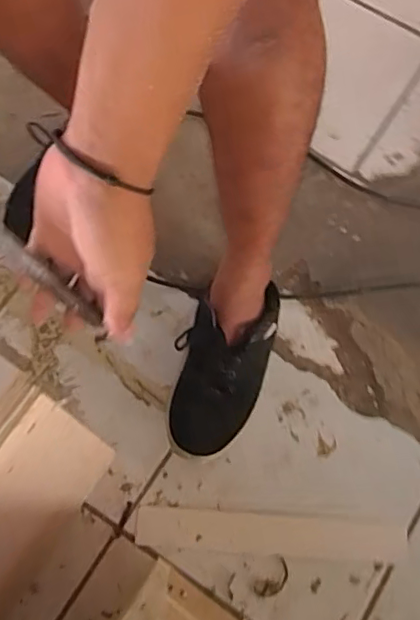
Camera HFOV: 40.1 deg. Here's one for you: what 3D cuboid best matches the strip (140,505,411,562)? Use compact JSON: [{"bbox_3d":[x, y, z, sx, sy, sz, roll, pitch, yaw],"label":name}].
[{"bbox_3d":[0.077,0.278,0.710,0.329,0.012,0.046,6,71,-1],"label":"strip"}]

